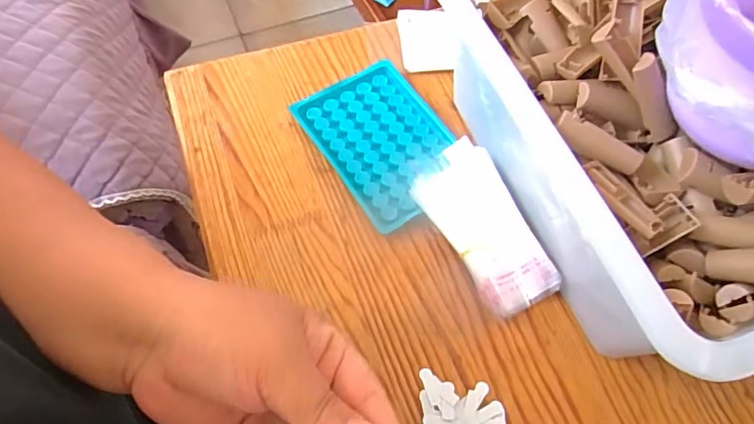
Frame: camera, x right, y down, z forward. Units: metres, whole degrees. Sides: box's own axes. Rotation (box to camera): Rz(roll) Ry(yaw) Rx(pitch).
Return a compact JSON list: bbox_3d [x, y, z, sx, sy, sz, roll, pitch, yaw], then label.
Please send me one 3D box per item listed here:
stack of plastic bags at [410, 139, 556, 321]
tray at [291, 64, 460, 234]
[{"bbox_3d":[0.070,0.009,0.352,0.055,0.026,0.121,-24,66,-16],"label":"stack of plastic bags"},{"bbox_3d":[0.006,-0.056,0.396,0.094,0.017,0.129,-32,68,-17],"label":"tray"}]

